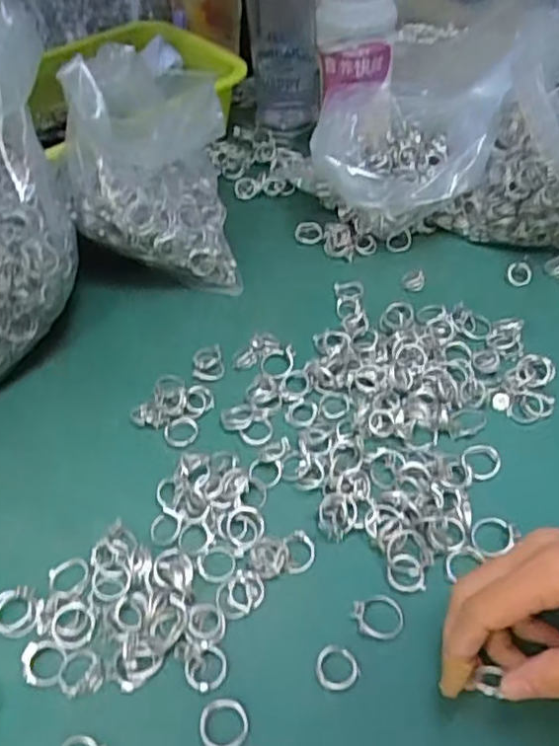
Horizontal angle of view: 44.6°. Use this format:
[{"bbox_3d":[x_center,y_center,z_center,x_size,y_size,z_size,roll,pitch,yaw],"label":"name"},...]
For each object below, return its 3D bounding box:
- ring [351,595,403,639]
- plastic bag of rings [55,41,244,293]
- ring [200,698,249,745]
[{"bbox_3d":[0.051,0.125,0.350,0.026,0.005,0.024,-2,47,2],"label":"ring"},{"bbox_3d":[-0.102,-0.170,0.536,0.121,0.159,0.144,-5,47,-1],"label":"plastic bag of rings"},{"bbox_3d":[-0.026,0.165,0.319,0.023,0.004,0.024,-2,47,2],"label":"ring"}]

